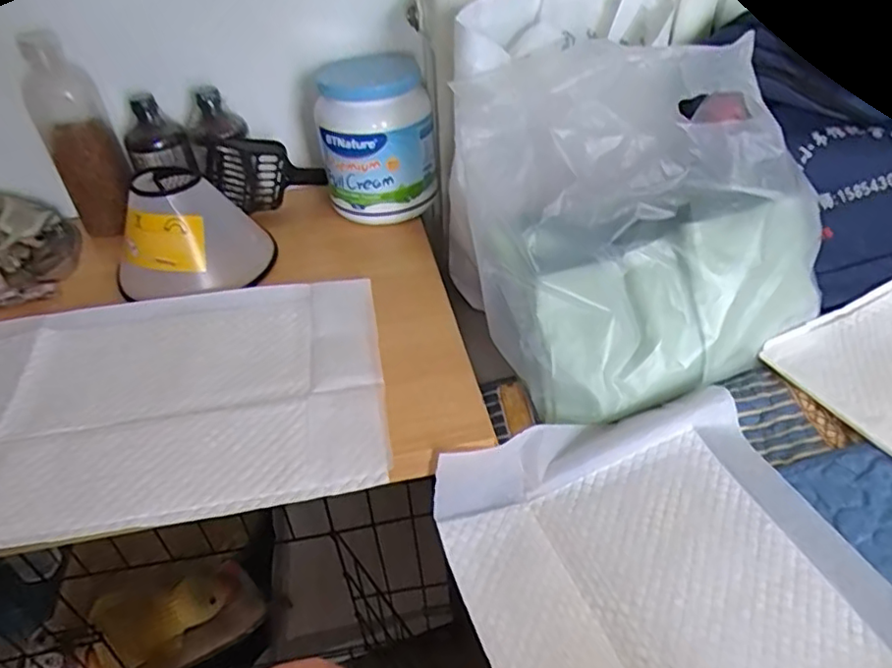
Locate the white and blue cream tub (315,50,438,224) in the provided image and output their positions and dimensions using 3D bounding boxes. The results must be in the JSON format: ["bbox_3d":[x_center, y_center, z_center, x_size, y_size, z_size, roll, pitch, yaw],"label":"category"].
[{"bbox_3d":[-0.084,-0.240,0.777,0.135,0.179,0.143,-4,39,-1],"label":"white and blue cream tub"}]

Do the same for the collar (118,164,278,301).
[{"bbox_3d":[-0.276,-0.112,0.669,0.139,0.105,0.126,1,39,5],"label":"collar"}]

